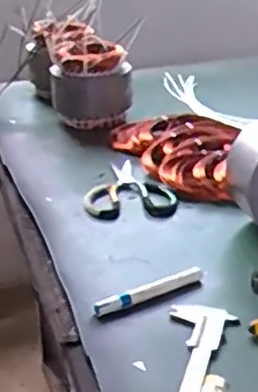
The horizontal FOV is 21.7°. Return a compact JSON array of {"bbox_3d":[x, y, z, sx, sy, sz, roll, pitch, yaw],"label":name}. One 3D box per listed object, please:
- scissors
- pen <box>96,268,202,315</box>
[{"bbox_3d":[0.004,-0.012,1.012,0.131,0.011,0.176,0,26,2],"label":"scissors"},{"bbox_3d":[0.024,0.107,0.757,0.142,0.014,0.014,-17,30,-28],"label":"pen"}]

